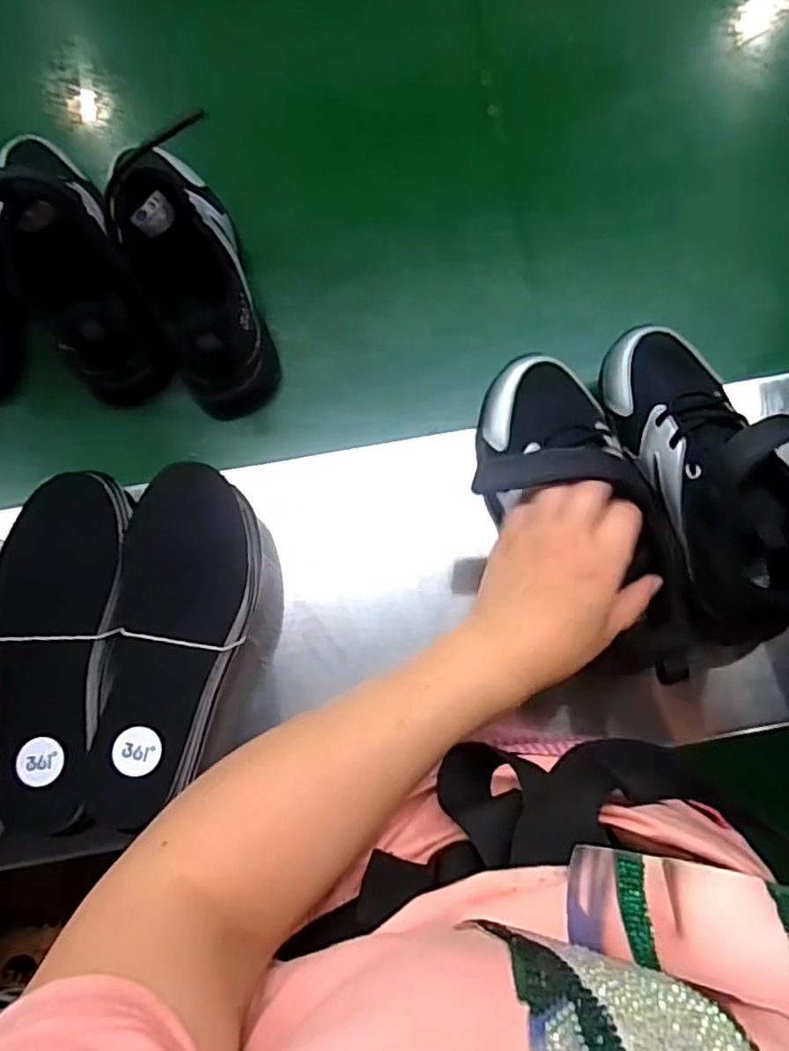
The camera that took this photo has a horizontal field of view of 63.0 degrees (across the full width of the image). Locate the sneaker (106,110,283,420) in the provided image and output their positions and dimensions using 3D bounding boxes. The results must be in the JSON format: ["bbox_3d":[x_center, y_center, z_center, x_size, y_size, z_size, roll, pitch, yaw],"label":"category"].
[{"bbox_3d":[-0.145,-0.195,0.454,0.071,0.113,0.210,-15,81,-1],"label":"sneaker"}]

